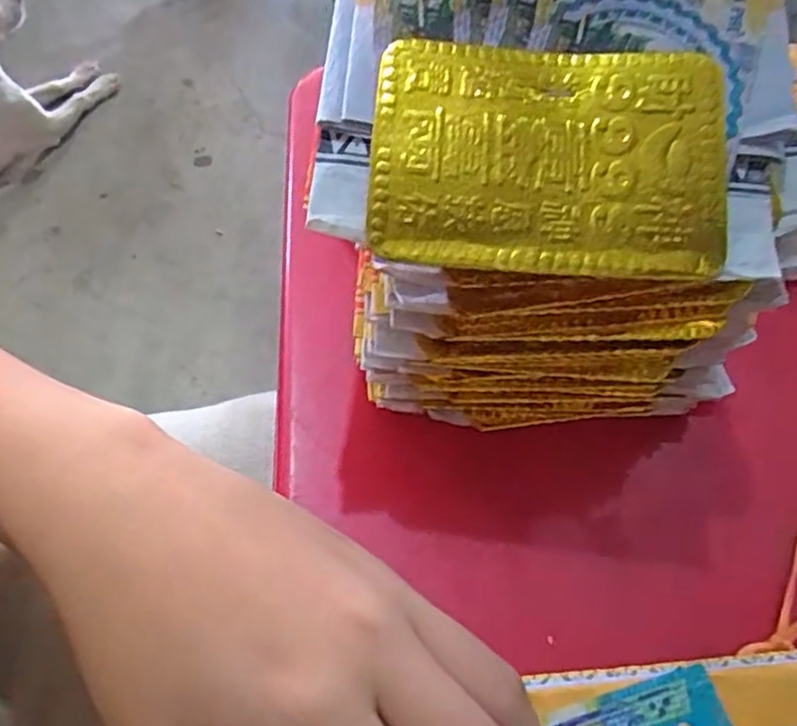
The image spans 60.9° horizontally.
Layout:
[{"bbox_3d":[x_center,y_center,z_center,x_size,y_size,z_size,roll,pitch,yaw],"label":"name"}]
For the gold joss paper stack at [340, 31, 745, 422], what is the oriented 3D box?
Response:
[{"bbox_3d":[0.046,-0.029,0.220,0.116,0.116,0.059,5,57,-1],"label":"gold joss paper stack"}]

